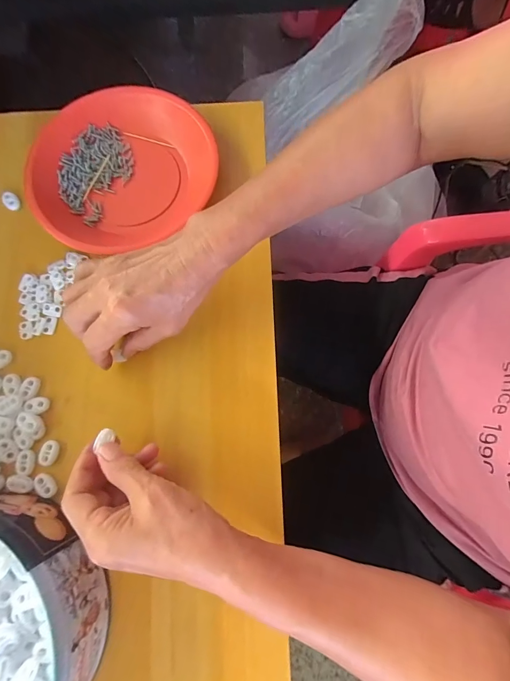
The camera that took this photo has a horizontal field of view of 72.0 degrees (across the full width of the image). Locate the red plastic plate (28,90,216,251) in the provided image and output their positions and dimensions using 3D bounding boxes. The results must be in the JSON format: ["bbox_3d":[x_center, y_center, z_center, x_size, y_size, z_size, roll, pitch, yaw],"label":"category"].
[{"bbox_3d":[-0.141,-0.186,0.377,0.190,0.028,0.179,0,76,1],"label":"red plastic plate"}]

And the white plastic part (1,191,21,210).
[{"bbox_3d":[-0.267,-0.153,0.383,0.026,0.004,0.016,41,80,11],"label":"white plastic part"}]

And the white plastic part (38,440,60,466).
[{"bbox_3d":[-0.186,0.101,0.317,0.016,0.006,0.021,13,76,5],"label":"white plastic part"}]

